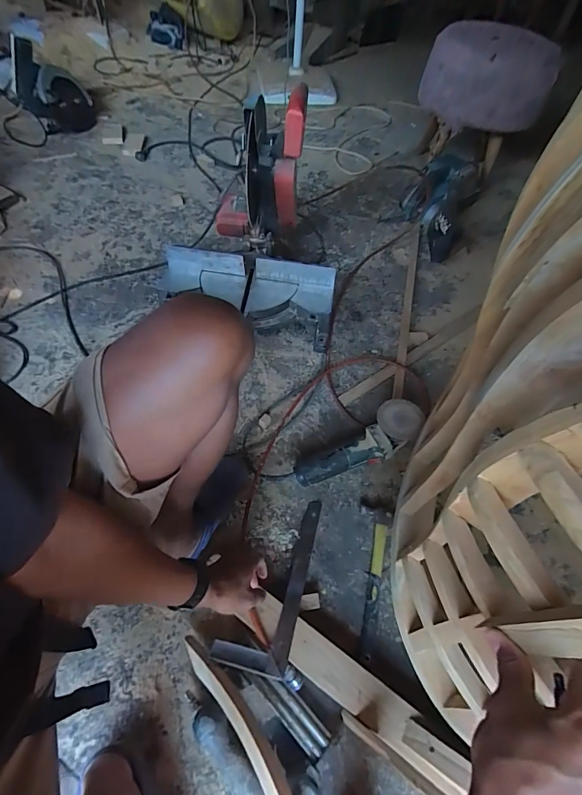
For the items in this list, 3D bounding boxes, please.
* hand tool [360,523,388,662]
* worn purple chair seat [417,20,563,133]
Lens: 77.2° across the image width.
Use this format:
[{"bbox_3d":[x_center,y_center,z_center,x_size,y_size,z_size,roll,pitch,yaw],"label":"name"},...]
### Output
[{"bbox_3d":[0.152,0.349,0.671,0.023,0.024,0.225,14,58,6],"label":"hand tool"},{"bbox_3d":[0.629,-1.035,1.183,0.406,0.221,0.127,21,59,10],"label":"worn purple chair seat"}]

